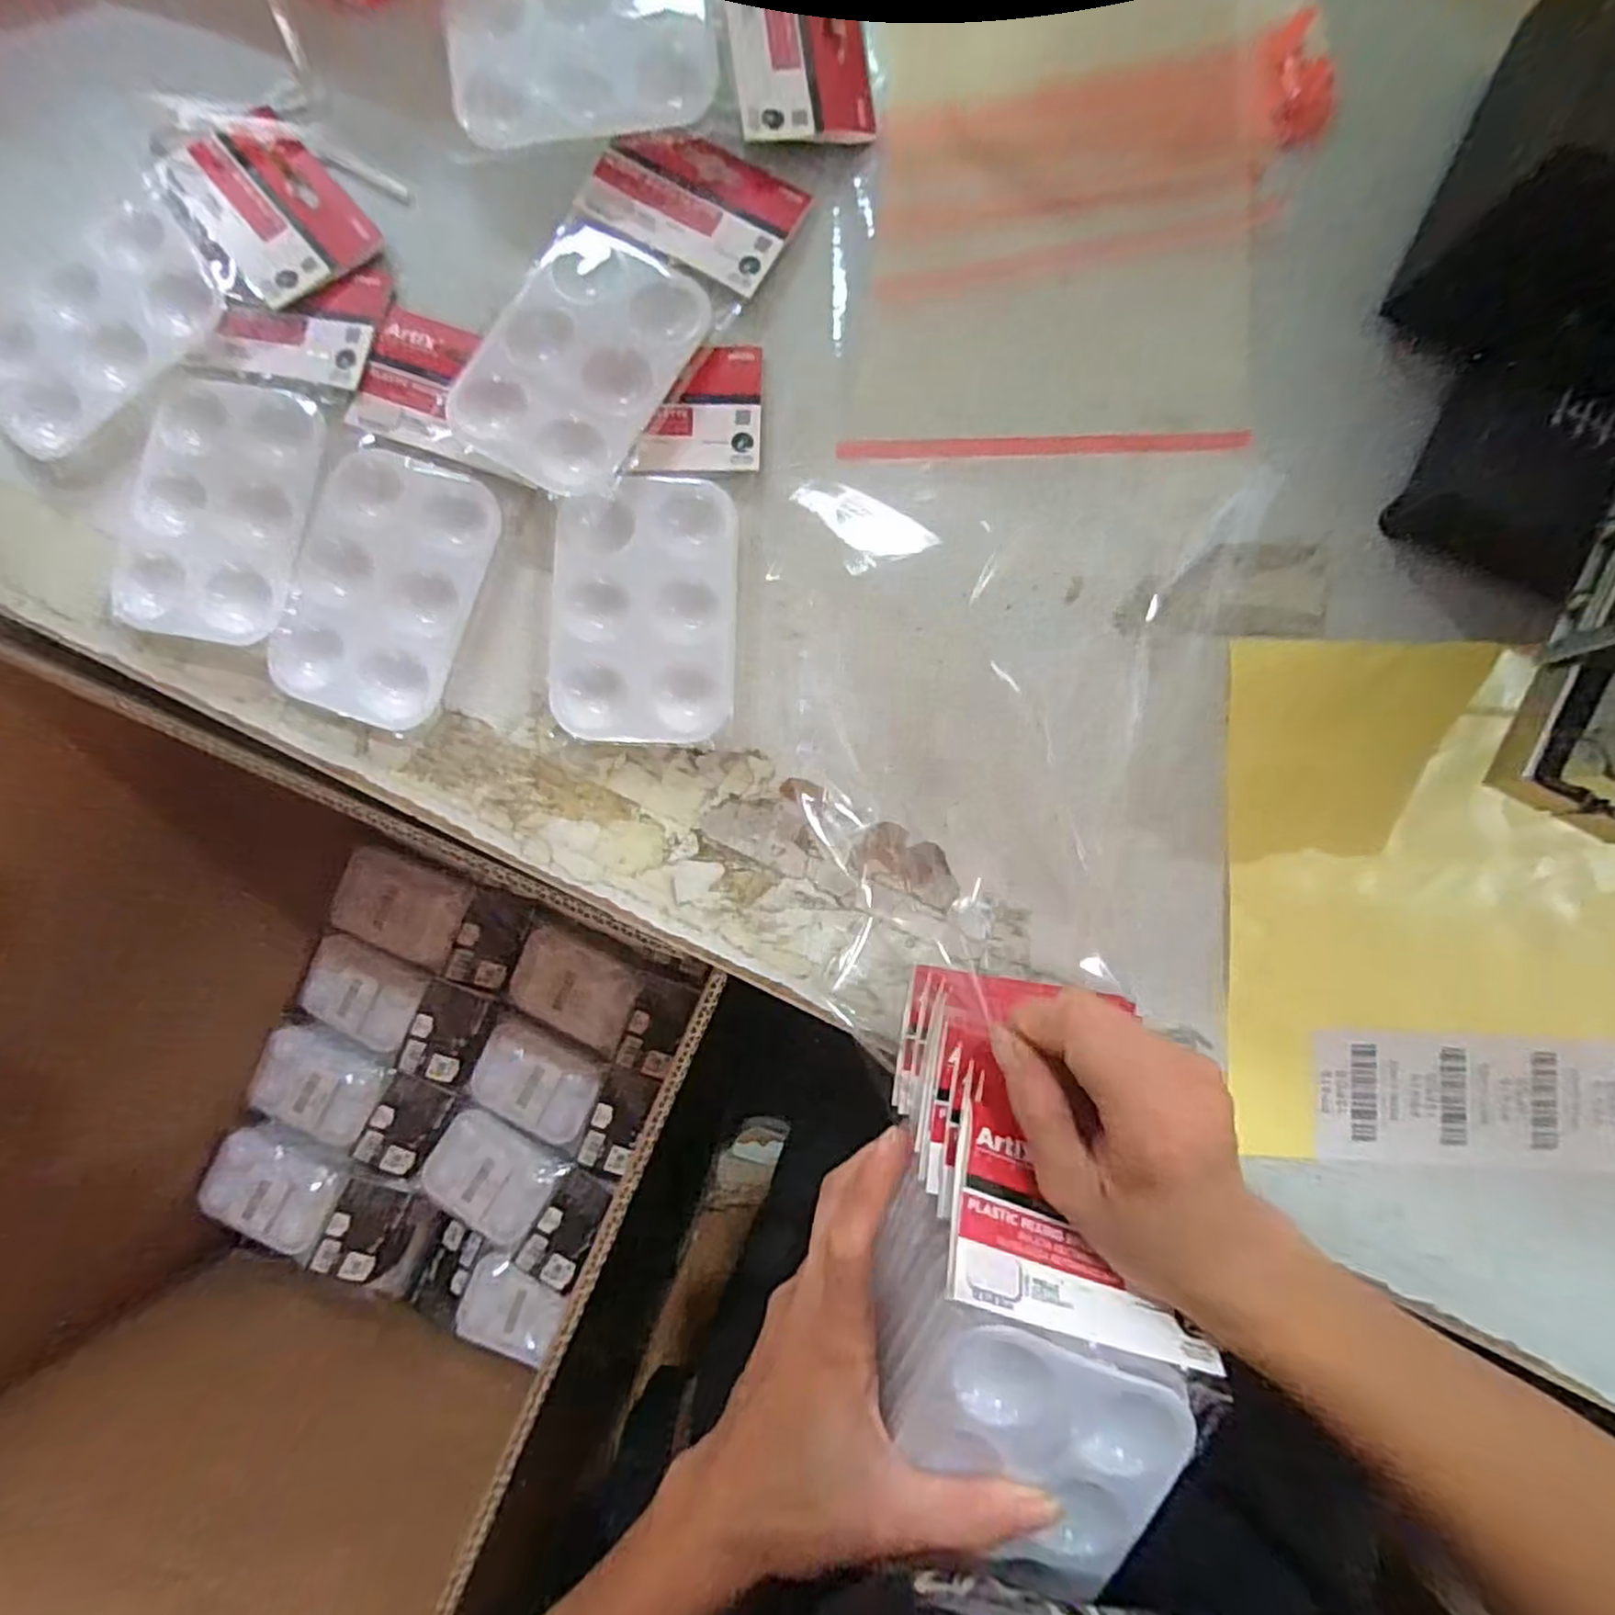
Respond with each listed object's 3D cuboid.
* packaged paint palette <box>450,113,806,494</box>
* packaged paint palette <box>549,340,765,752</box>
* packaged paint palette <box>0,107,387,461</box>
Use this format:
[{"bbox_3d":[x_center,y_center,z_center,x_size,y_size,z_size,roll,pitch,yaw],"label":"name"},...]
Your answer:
[{"bbox_3d":[-0.088,-0.236,0.345,0.096,0.013,0.187,30,87,1],"label":"packaged paint palette"},{"bbox_3d":[-0.072,-0.125,0.342,0.085,0.012,0.188,6,87,0],"label":"packaged paint palette"},{"bbox_3d":[-0.314,-0.252,0.352,0.193,0.010,0.111,-42,88,-2],"label":"packaged paint palette"}]

